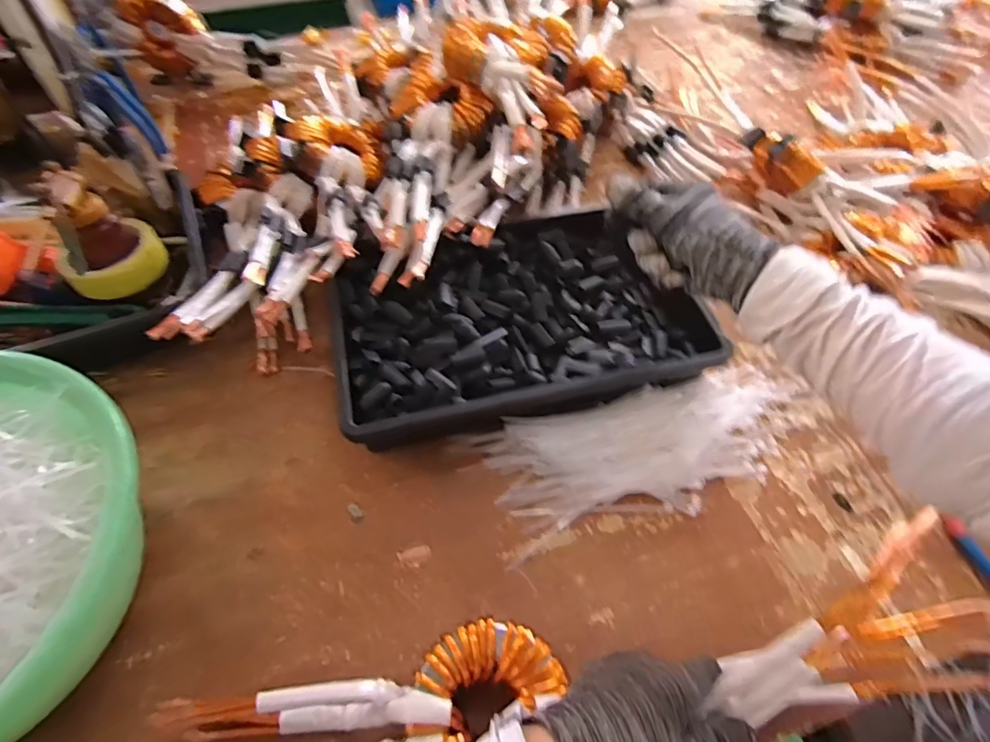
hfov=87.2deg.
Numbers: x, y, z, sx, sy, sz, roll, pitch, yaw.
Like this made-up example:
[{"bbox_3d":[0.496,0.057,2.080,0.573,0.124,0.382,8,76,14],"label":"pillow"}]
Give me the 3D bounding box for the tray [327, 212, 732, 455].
[{"bbox_3d":[0.029,-0.063,0.543,0.373,0.057,0.239,-14,62,-10],"label":"tray"}]

